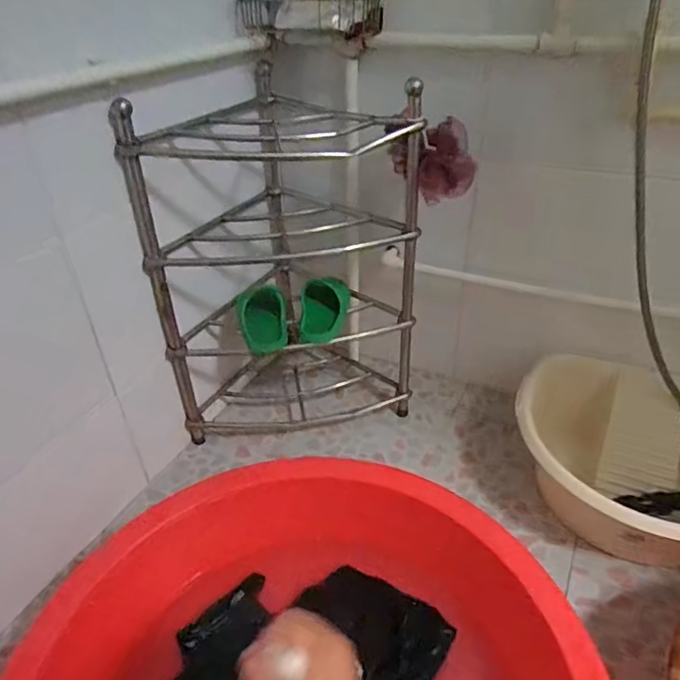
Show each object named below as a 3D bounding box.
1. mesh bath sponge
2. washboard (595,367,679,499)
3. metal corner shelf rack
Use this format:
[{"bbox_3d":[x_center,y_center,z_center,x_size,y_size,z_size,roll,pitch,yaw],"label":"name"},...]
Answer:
[{"bbox_3d":[0.157,-0.315,0.911,0.141,0.124,0.088,-4,36,-3],"label":"mesh bath sponge"},{"bbox_3d":[0.552,0.175,0.954,0.124,0.017,0.227,15,83,15],"label":"washboard"},{"bbox_3d":[-0.119,-0.155,1.081,0.473,0.652,0.319,-8,36,-9],"label":"metal corner shelf rack"}]

